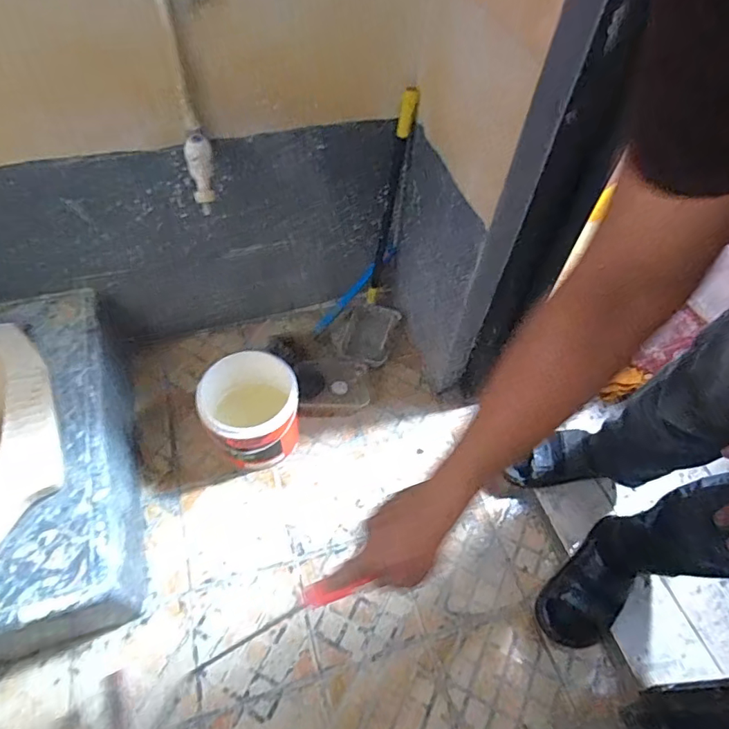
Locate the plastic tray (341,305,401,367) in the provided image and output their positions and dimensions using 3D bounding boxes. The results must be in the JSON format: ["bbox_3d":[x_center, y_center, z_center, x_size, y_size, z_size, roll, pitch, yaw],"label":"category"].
[{"bbox_3d":[0.011,-0.074,1.235,0.114,0.029,0.166,16,56,6],"label":"plastic tray"}]

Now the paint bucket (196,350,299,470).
[{"bbox_3d":[-0.227,0.102,1.026,0.167,0.192,0.182,2,55,-3],"label":"paint bucket"}]

